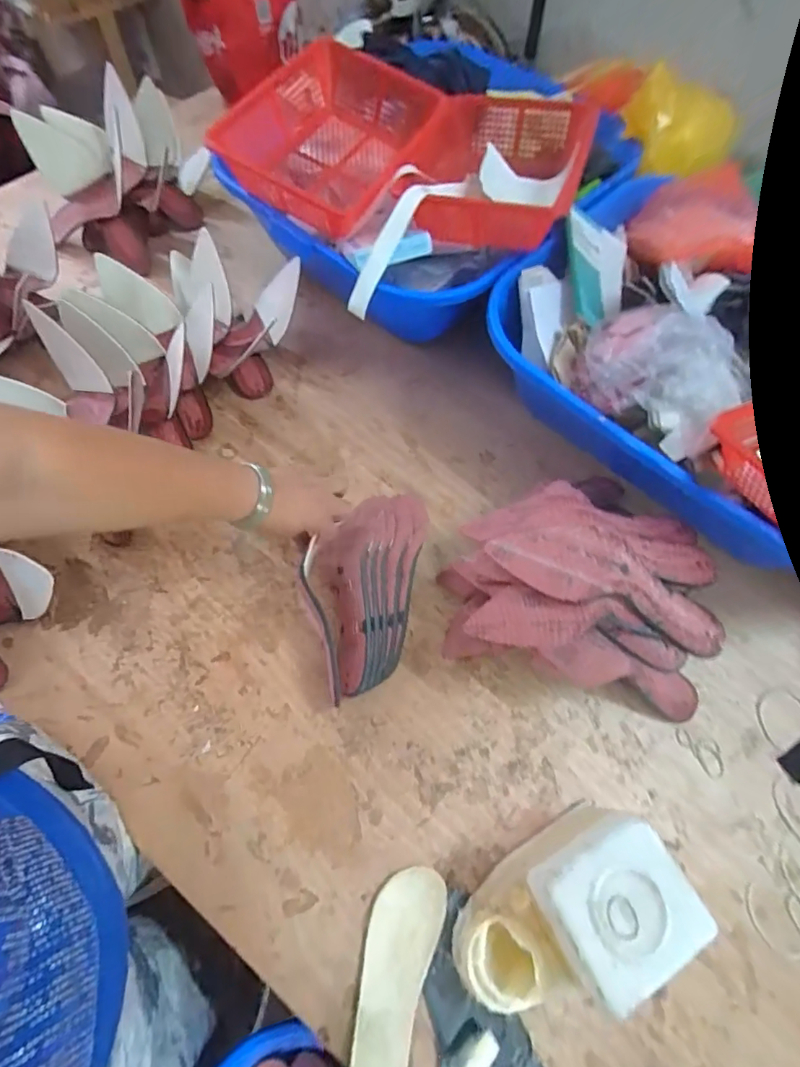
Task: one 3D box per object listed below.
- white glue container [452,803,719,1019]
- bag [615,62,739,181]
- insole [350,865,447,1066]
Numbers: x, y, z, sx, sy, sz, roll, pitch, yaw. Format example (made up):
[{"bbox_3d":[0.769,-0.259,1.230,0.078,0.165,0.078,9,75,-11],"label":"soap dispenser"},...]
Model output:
[{"bbox_3d":[0.148,0.349,0.450,0.192,0.127,0.104,-27,68,-15],"label":"white glue container"},{"bbox_3d":[0.438,-0.639,0.774,0.173,0.102,0.101,24,65,8],"label":"bag"},{"bbox_3d":[-0.007,0.416,0.464,0.061,0.010,0.180,16,60,10],"label":"insole"}]

